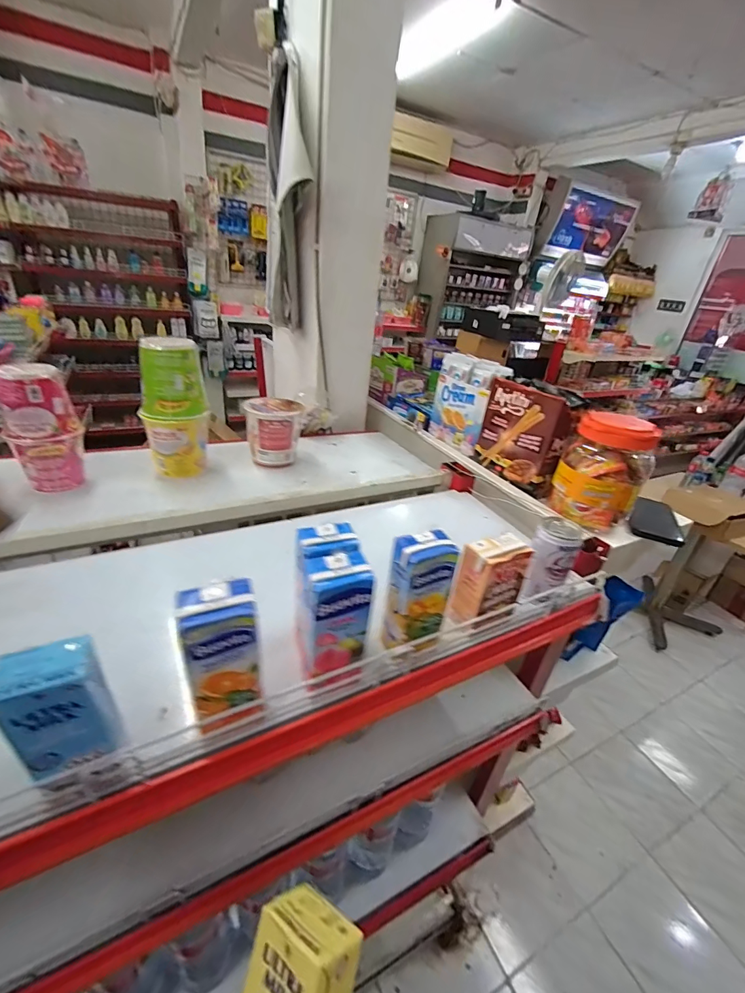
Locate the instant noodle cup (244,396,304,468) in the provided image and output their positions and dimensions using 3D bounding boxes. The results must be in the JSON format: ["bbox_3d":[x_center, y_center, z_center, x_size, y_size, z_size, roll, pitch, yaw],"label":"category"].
[{"bbox_3d":[-0.188,-0.125,0.773,0.100,0.110,0.100,-7,32,-22],"label":"instant noodle cup"}]

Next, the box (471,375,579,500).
[{"bbox_3d":[0.291,-0.118,0.776,0.082,0.171,0.177,-9,33,-27],"label":"box"}]

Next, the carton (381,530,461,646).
[{"bbox_3d":[0.044,0.091,0.389,0.056,0.117,0.032,0,30,-11],"label":"carton"}]

